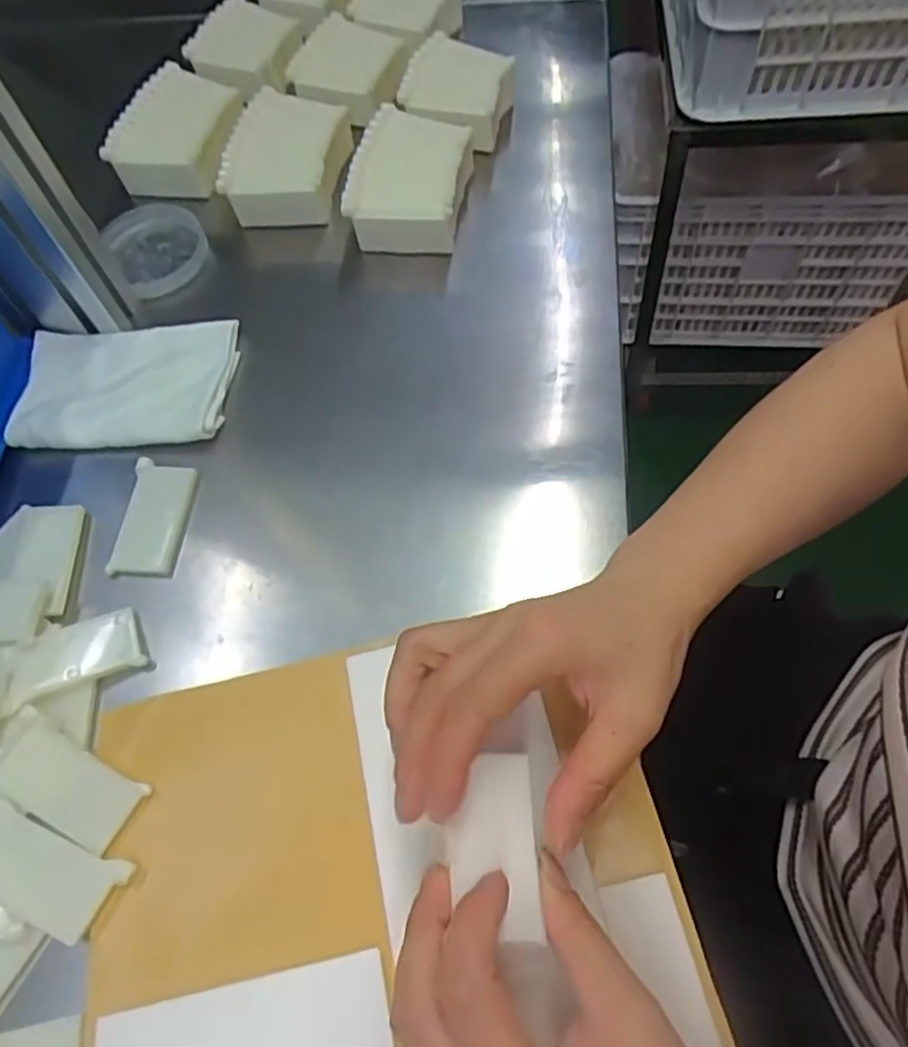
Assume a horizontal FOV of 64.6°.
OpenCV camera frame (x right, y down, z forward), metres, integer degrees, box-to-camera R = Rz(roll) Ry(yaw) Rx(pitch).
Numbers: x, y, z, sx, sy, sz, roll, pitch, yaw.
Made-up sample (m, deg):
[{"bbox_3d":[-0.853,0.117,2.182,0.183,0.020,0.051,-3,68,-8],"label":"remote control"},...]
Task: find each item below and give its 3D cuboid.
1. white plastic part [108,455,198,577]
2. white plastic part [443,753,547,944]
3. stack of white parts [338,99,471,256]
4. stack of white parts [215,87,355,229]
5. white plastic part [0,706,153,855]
[{"bbox_3d":[-0.188,-0.005,0.452,0.041,0.006,0.076,3,63,5],"label":"white plastic part"},{"bbox_3d":[0.015,0.127,0.288,0.036,0.009,0.068,-1,62,2],"label":"white plastic part"},{"bbox_3d":[-0.032,-0.270,0.558,0.083,0.039,0.122,7,63,8],"label":"stack of white parts"},{"bbox_3d":[-0.131,-0.300,0.580,0.089,0.038,0.122,2,63,6],"label":"stack of white parts"},{"bbox_3d":[-0.201,0.134,0.371,0.077,0.004,0.038,32,66,5],"label":"white plastic part"}]

